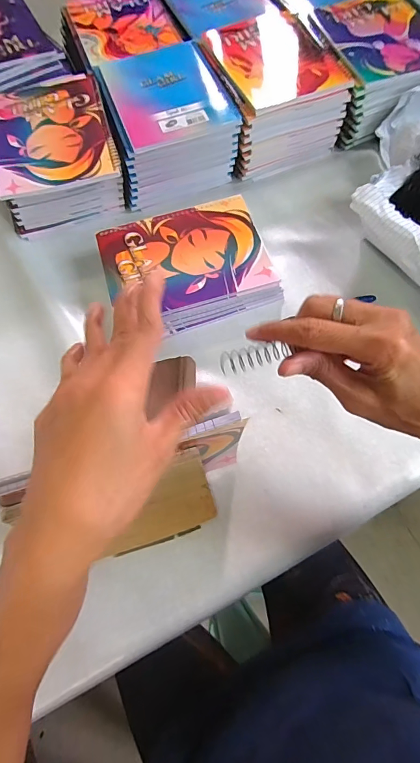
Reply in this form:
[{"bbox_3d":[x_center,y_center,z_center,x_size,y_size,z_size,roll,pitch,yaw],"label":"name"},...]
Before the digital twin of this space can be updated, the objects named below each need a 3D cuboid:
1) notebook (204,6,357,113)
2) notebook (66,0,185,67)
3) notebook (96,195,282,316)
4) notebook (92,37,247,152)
[{"bbox_3d":[0.091,-0.478,0.556,0.158,0.013,0.230,-21,67,-7],"label":"notebook"},{"bbox_3d":[-0.142,-0.585,0.623,0.149,0.007,0.214,-20,67,-6],"label":"notebook"},{"bbox_3d":[-0.031,-0.154,0.475,0.196,0.007,0.147,-17,66,-5],"label":"notebook"},{"bbox_3d":[-0.066,-0.406,0.532,0.155,0.006,0.205,-18,67,-6],"label":"notebook"}]

